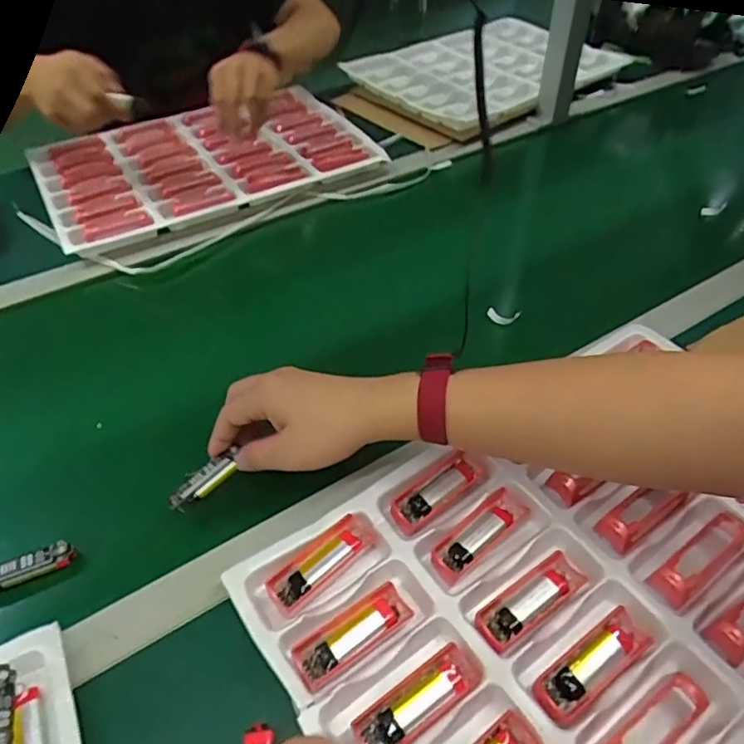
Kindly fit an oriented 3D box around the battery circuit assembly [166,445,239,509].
[{"bbox_3d":[-0.132,0.084,0.455,0.063,0.010,0.022,-39,56,-17],"label":"battery circuit assembly"}]

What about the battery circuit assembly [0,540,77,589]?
[{"bbox_3d":[-0.255,0.143,0.420,0.068,0.017,0.018,-21,49,-18],"label":"battery circuit assembly"}]

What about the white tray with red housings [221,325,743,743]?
[{"bbox_3d":[0.138,0.153,0.391,0.371,0.027,0.311,-27,51,-24],"label":"white tray with red housings"}]

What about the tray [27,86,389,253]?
[{"bbox_3d":[-0.246,-0.322,0.837,0.438,0.021,0.320,-27,51,-22],"label":"tray"}]

